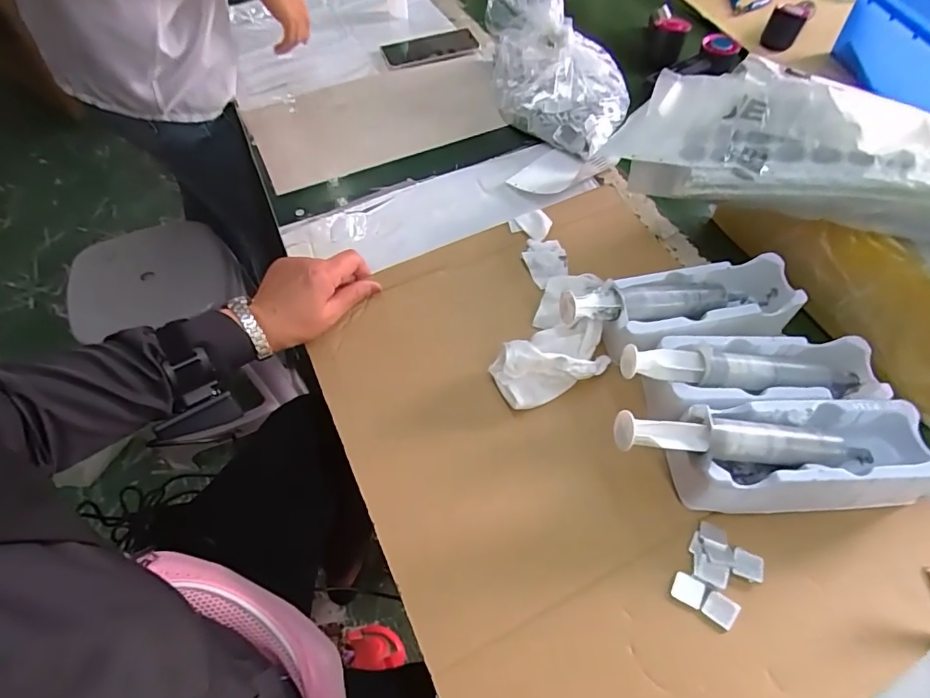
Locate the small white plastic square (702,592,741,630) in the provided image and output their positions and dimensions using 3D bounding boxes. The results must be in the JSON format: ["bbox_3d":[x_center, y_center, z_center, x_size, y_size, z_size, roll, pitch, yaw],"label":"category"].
[{"bbox_3d":[0.184,0.186,0.353,0.021,0.004,0.022,36,64,22],"label":"small white plastic square"}]

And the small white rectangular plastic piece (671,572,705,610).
[{"bbox_3d":[0.165,0.179,0.365,0.020,0.004,0.020,27,61,18],"label":"small white rectangular plastic piece"}]

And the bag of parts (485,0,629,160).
[{"bbox_3d":[0.121,-0.391,0.693,0.219,0.110,0.231,13,58,9],"label":"bag of parts"}]

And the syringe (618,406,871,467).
[{"bbox_3d":[0.220,0.071,0.383,0.211,0.050,0.037,1,57,2],"label":"syringe"}]

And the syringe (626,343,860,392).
[{"bbox_3d":[0.237,0.019,0.437,0.201,0.047,0.039,-2,55,-2],"label":"syringe"}]

